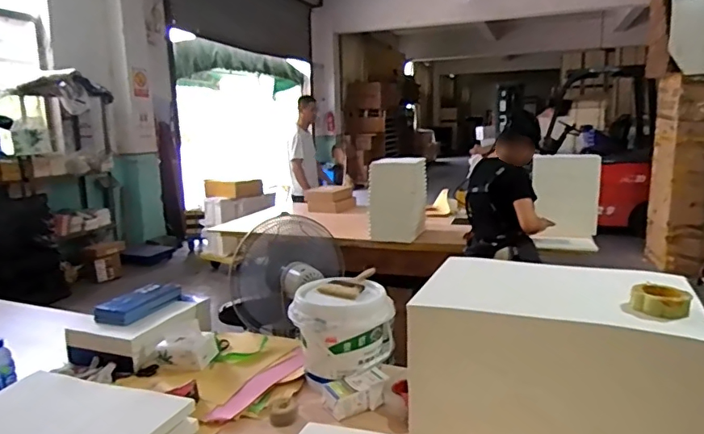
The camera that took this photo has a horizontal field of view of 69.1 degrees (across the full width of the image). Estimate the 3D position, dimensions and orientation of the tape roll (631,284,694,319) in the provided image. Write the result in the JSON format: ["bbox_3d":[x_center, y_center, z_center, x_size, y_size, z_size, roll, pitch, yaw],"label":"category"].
[{"bbox_3d":[0.406,0.108,0.667,0.062,0.029,0.059,-2,11,0],"label":"tape roll"}]

